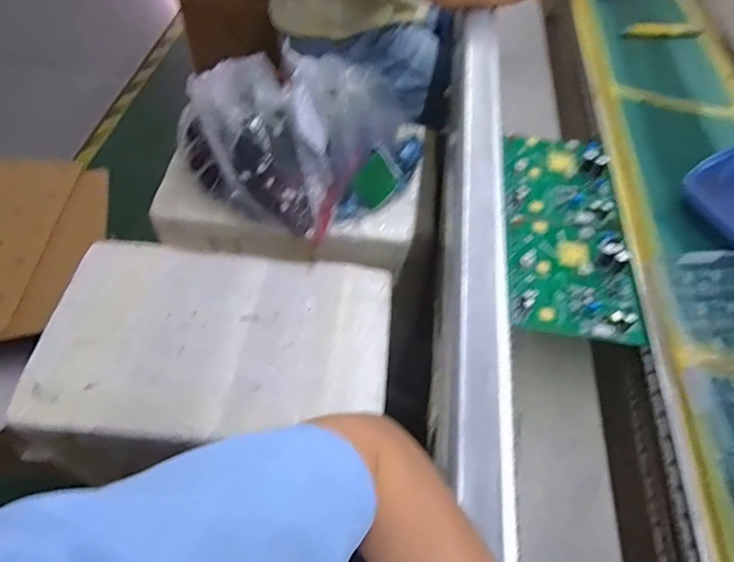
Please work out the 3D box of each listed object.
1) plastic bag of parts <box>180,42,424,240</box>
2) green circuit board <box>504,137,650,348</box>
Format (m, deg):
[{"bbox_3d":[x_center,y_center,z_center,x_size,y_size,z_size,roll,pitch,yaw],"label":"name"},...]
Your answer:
[{"bbox_3d":[-0.099,-0.232,0.771,0.301,0.172,0.277,-37,64,-26],"label":"plastic bag of parts"},{"bbox_3d":[0.201,-0.062,0.511,0.113,0.023,0.262,7,54,2],"label":"green circuit board"}]

